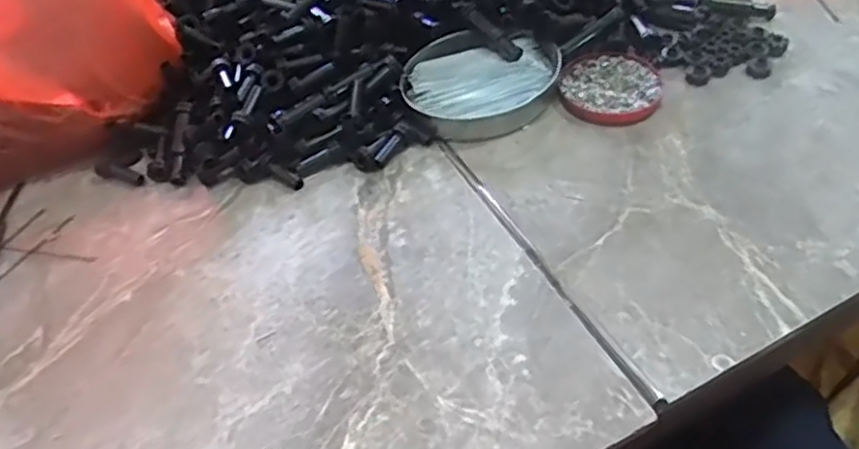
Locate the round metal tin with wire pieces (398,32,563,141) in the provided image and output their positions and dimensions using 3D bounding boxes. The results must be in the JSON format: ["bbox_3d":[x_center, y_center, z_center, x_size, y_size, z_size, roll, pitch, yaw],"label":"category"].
[{"bbox_3d":[0.045,-0.118,0.562,0.132,0.029,0.105,-12,50,-4],"label":"round metal tin with wire pieces"}]

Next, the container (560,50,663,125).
[{"bbox_3d":[0.151,-0.116,0.561,0.081,0.012,0.078,-3,50,3],"label":"container"}]

